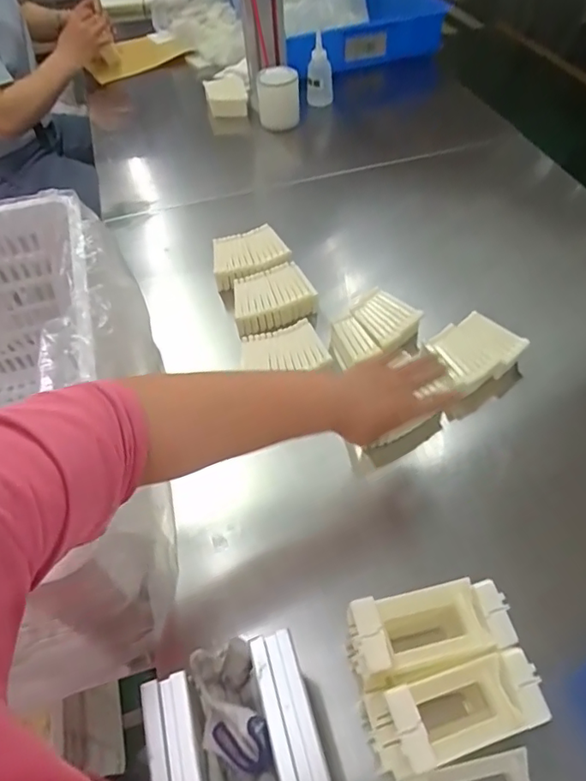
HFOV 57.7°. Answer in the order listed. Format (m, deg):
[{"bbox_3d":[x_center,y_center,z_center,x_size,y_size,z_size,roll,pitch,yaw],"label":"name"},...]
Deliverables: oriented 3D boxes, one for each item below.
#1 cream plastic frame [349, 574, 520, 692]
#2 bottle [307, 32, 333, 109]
[{"bbox_3d":[0.101,0.192,0.419,0.132,0.059,0.054,-4,51,-18],"label":"cream plastic frame"},{"bbox_3d":[0.054,-0.651,1.094,0.052,0.126,0.058,-3,52,1],"label":"bottle"}]

